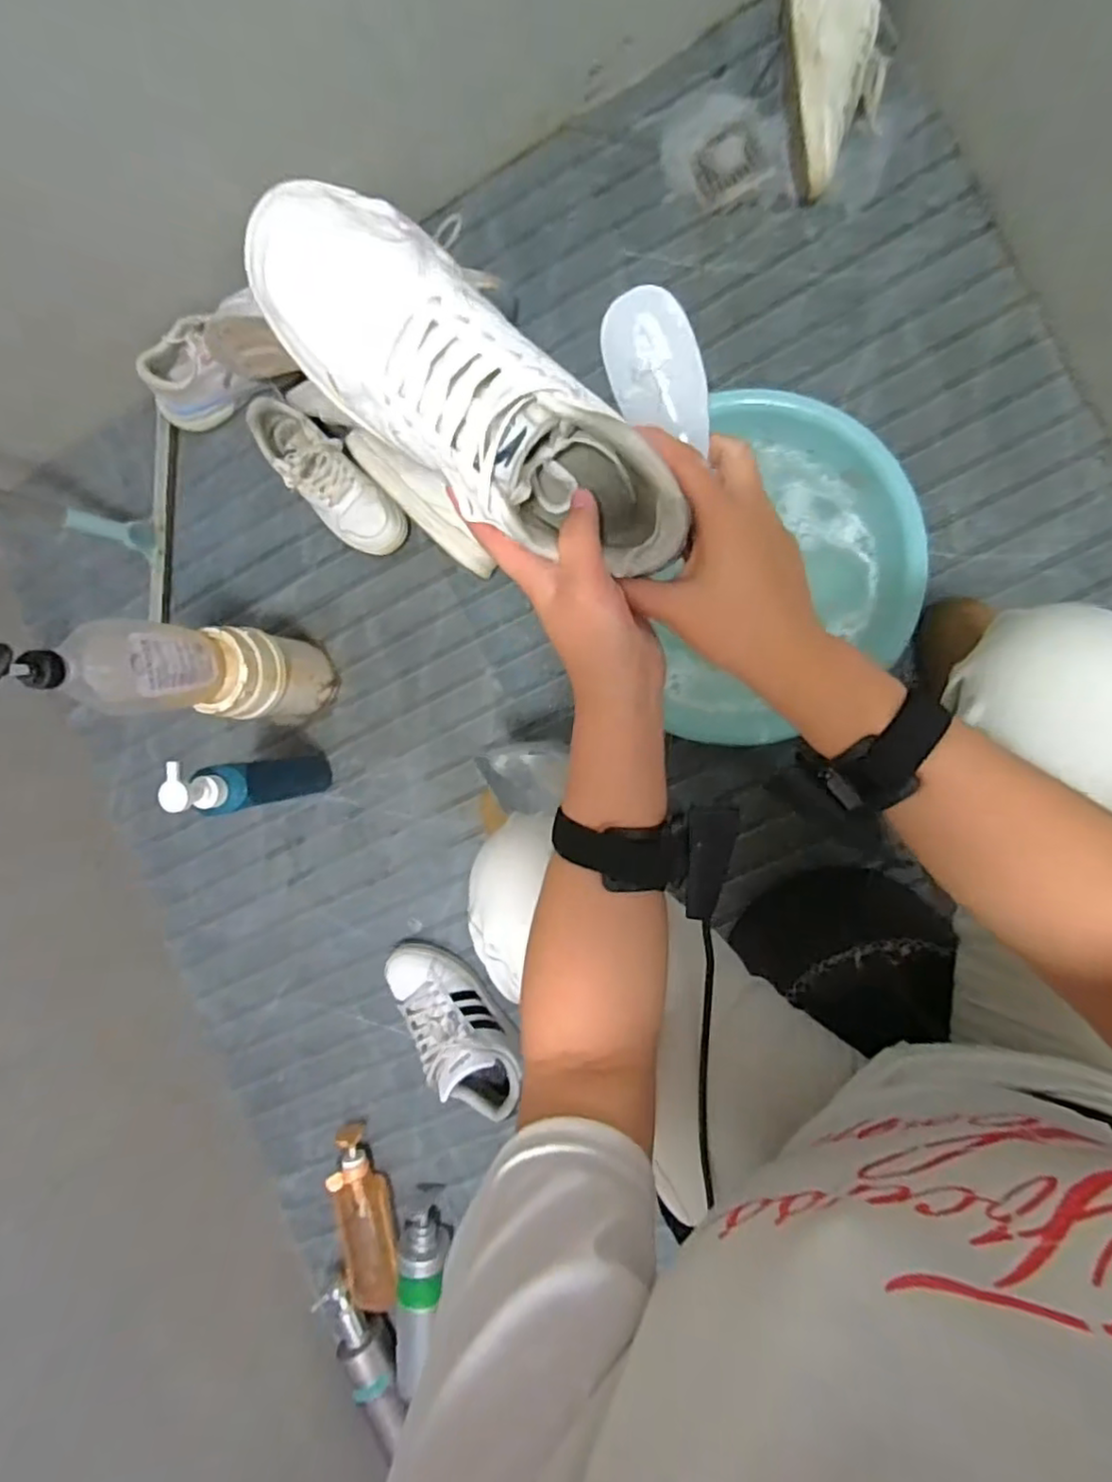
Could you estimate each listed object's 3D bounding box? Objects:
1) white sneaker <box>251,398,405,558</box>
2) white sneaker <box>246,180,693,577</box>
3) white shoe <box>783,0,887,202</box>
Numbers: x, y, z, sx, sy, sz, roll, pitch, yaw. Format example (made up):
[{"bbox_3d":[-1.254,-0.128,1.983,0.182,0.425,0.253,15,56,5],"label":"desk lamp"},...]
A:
[{"bbox_3d":[-0.305,-0.350,0.874,0.092,0.092,0.243,-45,85,6],"label":"white sneaker"},{"bbox_3d":[-0.039,-0.169,0.327,0.232,0.084,0.084,33,98,-16],"label":"white sneaker"},{"bbox_3d":[0.323,-0.760,0.750,0.111,0.091,0.224,-5,90,8],"label":"white shoe"}]

